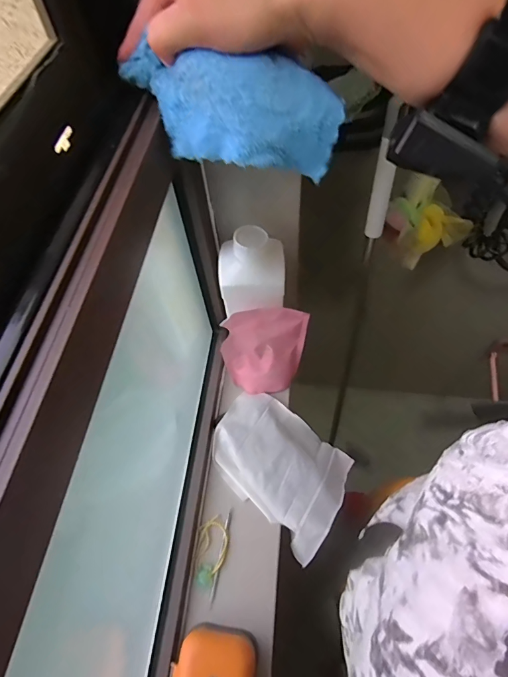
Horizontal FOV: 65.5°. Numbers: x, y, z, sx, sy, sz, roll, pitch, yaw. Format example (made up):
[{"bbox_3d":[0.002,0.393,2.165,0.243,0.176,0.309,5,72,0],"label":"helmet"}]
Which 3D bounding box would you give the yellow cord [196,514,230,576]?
[{"bbox_3d":[-0.051,0.257,0.494,0.039,0.004,0.064,-1,58,3],"label":"yellow cord"}]

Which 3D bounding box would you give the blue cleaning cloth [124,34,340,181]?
[{"bbox_3d":[-0.025,-0.171,0.297,0.165,0.074,0.066,27,39,26],"label":"blue cleaning cloth"}]

